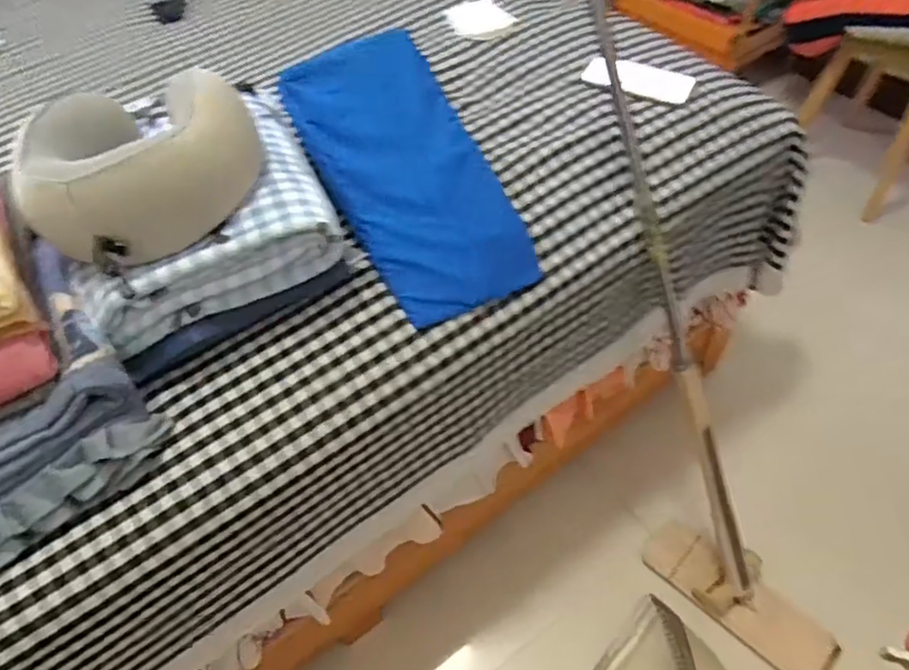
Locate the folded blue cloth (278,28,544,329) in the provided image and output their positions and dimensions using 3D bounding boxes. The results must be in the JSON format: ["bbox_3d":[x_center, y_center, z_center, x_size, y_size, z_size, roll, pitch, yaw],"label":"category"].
[{"bbox_3d":[-0.056,-0.216,0.867,0.209,0.040,0.405,-30,87,-11],"label":"folded blue cloth"}]

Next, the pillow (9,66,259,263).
[{"bbox_3d":[-0.365,-0.214,0.756,0.261,0.098,0.232,-36,59,-20],"label":"pillow"}]

